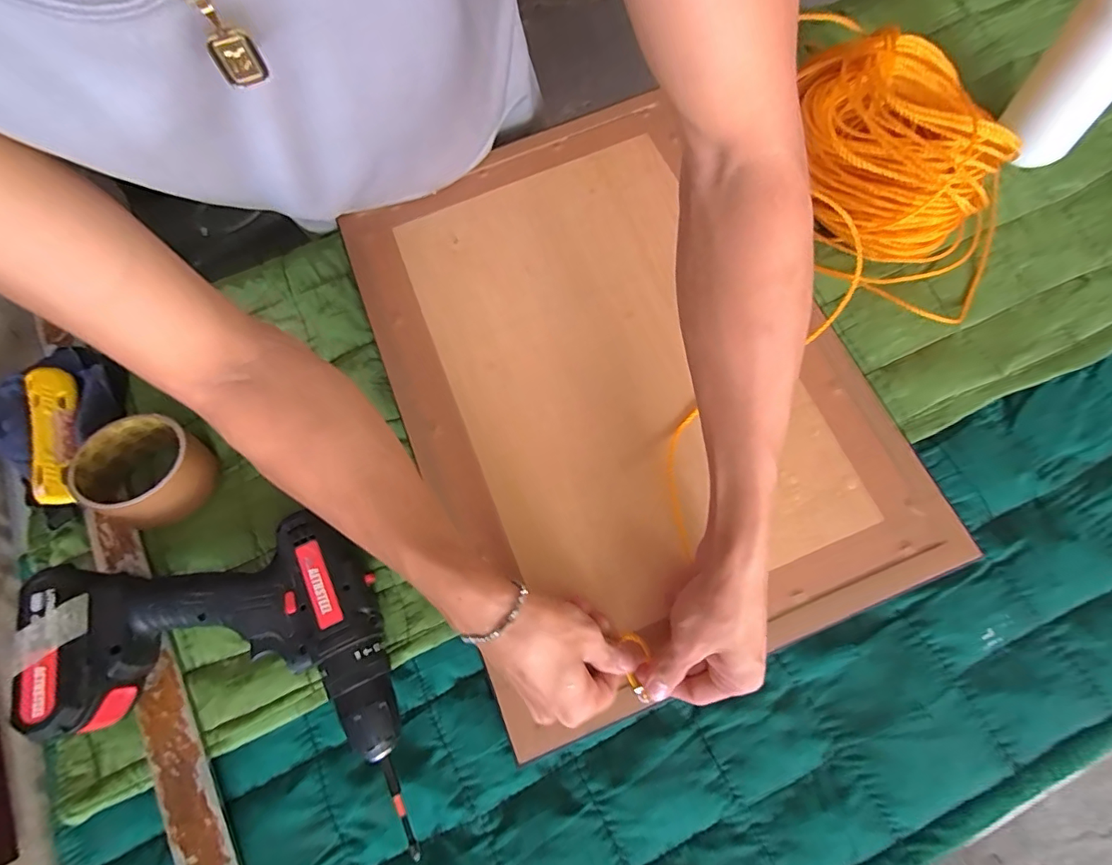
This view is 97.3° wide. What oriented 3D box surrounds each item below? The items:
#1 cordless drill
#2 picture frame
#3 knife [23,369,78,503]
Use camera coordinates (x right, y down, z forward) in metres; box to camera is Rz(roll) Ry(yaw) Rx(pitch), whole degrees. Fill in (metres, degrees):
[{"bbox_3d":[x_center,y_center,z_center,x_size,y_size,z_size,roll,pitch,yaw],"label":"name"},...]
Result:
[{"bbox_3d":[-0.226,0.187,0.334,0.209,0.080,0.235,-16,74,-2],"label":"cordless drill"},{"bbox_3d":[0.045,-0.060,0.431,0.368,0.019,0.512,-23,74,-4],"label":"picture frame"},{"bbox_3d":[-0.433,0.002,0.426,0.031,0.022,0.124,-20,74,-4],"label":"knife"}]

